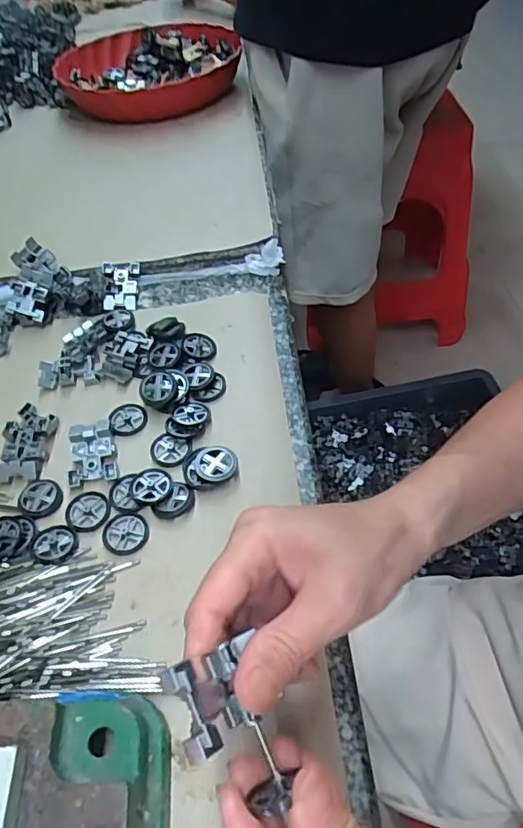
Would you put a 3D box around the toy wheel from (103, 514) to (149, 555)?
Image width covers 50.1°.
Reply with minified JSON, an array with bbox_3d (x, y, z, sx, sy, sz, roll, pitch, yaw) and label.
[{"bbox_3d":[-0.084,0.073,0.345,0.028,0.004,0.027,-3,49,3],"label":"toy wheel"}]

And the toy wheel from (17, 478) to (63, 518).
[{"bbox_3d":[-0.144,0.055,0.365,0.026,0.005,0.029,-33,54,-22],"label":"toy wheel"}]

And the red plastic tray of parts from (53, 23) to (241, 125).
[{"bbox_3d":[-0.147,-0.449,0.722,0.222,0.060,0.215,-9,49,-2],"label":"red plastic tray of parts"}]

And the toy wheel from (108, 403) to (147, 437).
[{"bbox_3d":[-0.097,0.003,0.406,0.026,0.005,0.025,-14,49,-7],"label":"toy wheel"}]

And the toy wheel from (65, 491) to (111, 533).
[{"bbox_3d":[-0.111,0.061,0.357,0.028,0.004,0.027,-3,49,3],"label":"toy wheel"}]

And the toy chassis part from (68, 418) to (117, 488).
[{"bbox_3d":[-0.114,0.026,0.378,0.031,0.017,0.041,-11,49,-4],"label":"toy chassis part"}]

